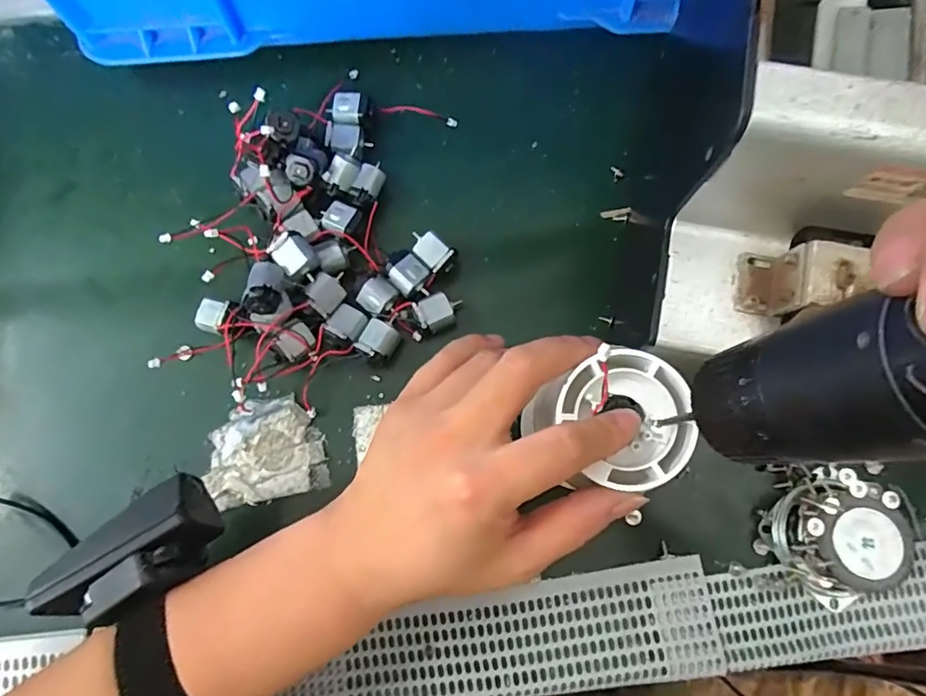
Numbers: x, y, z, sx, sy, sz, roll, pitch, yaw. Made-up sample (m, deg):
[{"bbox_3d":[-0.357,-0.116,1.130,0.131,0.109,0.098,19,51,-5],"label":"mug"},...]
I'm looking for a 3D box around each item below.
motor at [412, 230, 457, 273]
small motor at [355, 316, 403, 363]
[{"bbox_3d":[-0.017,-0.053,0.297,0.028,0.016,0.016,41,80,11],"label":"motor"},{"bbox_3d":[-0.045,-0.004,0.288,0.019,0.013,0.025,24,78,7],"label":"small motor"}]

